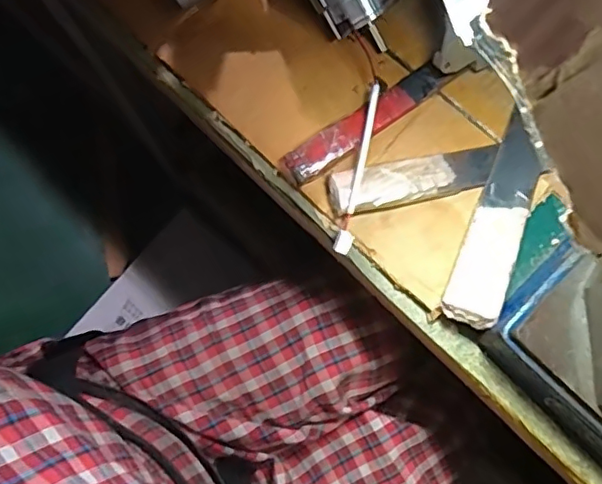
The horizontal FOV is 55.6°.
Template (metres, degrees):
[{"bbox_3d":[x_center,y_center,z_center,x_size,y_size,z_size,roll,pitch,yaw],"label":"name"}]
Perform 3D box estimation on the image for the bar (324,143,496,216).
[{"bbox_3d":[0.076,-0.041,0.382,0.113,0.012,0.028,-11,77,-2],"label":"bar"}]

